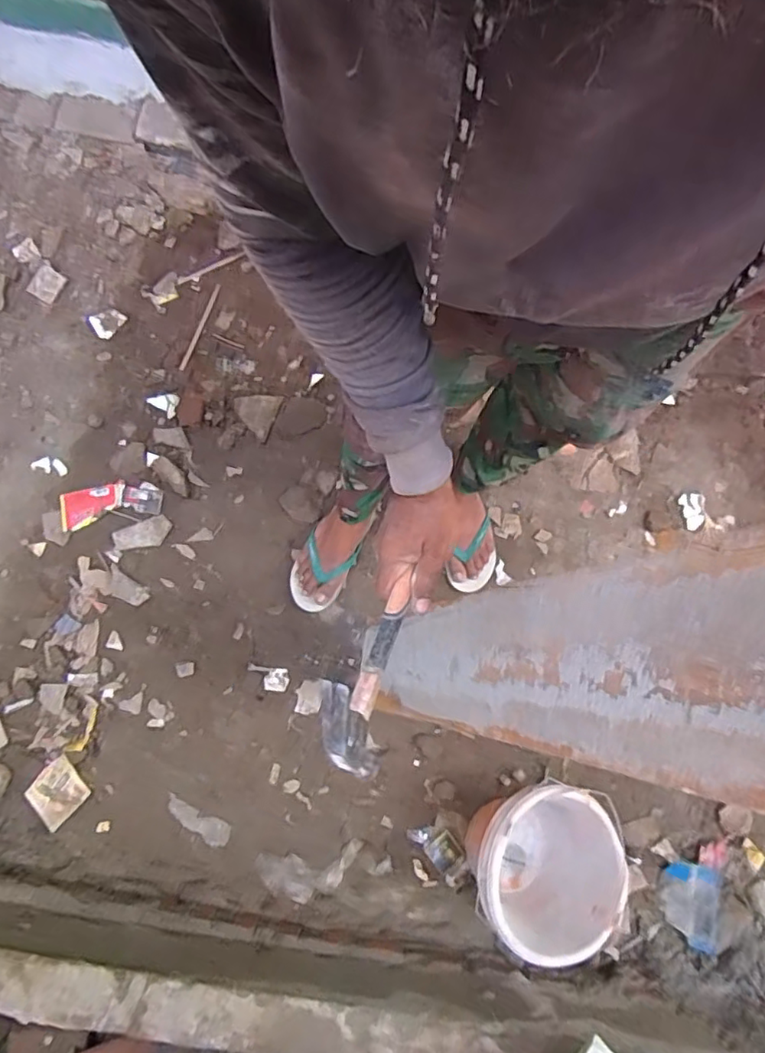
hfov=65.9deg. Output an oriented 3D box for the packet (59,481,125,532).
[{"bbox_3d":[-0.632,-0.046,1.286,0.135,0.006,0.084,-14,74,-6],"label":"packet"}]

